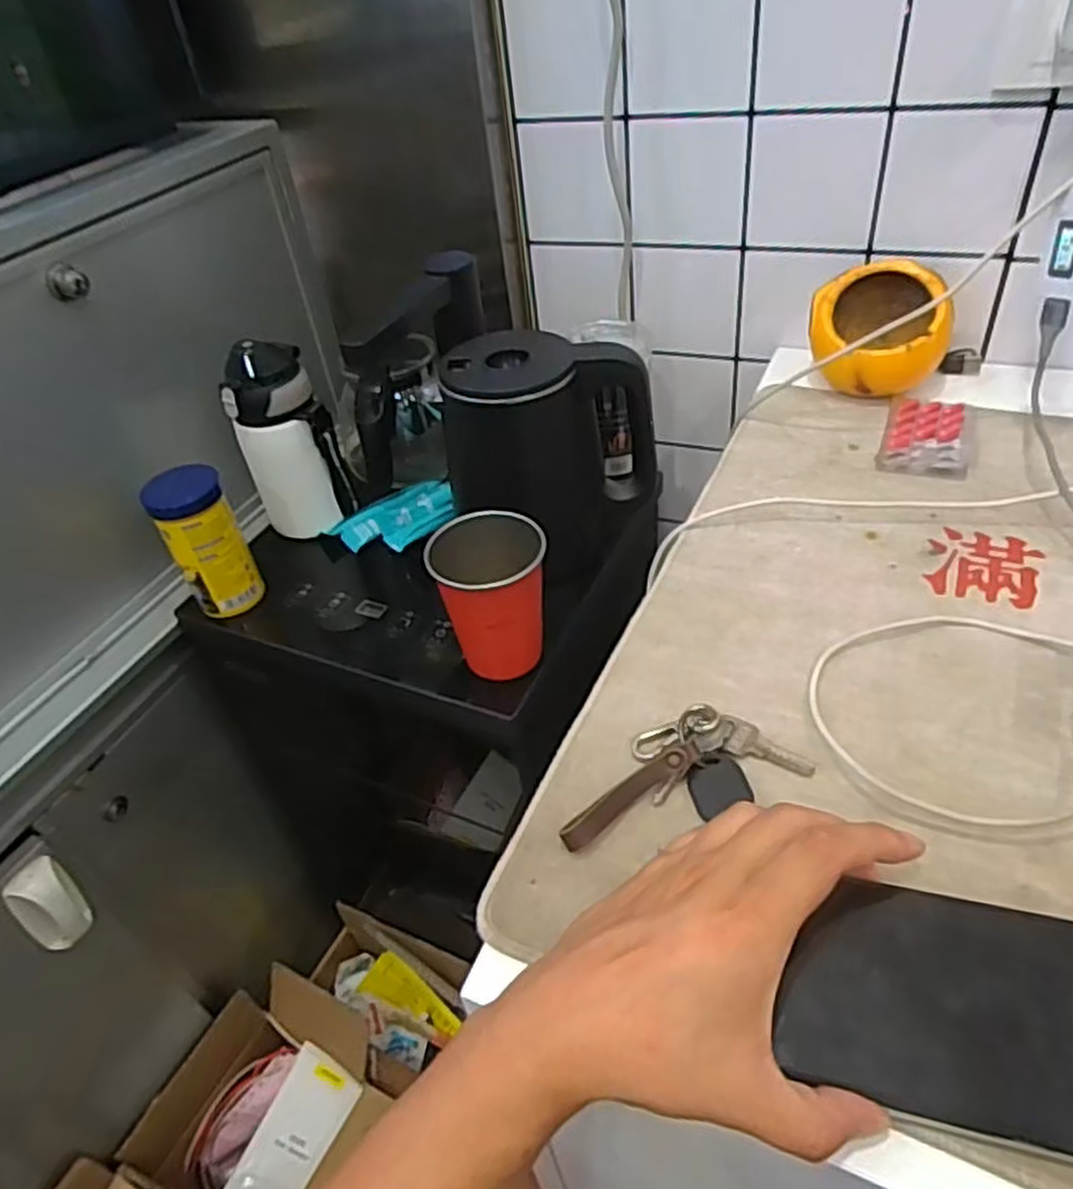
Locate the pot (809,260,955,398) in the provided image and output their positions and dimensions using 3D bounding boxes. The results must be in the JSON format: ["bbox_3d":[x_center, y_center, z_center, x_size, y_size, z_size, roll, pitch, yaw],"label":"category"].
[{"bbox_3d":[0.261,-0.203,0.602,0.100,0.077,0.088,9,44,19],"label":"pot"}]

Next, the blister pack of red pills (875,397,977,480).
[{"bbox_3d":[0.278,-0.113,0.561,0.056,0.011,0.095,13,42,23],"label":"blister pack of red pills"}]

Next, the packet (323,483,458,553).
[{"bbox_3d":[-0.123,-0.070,0.713,0.110,0.014,0.072,-34,47,-26],"label":"packet"}]

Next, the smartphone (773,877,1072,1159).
[{"bbox_3d":[0.164,0.147,0.276,0.145,0.014,0.074,8,54,10],"label":"smartphone"}]

